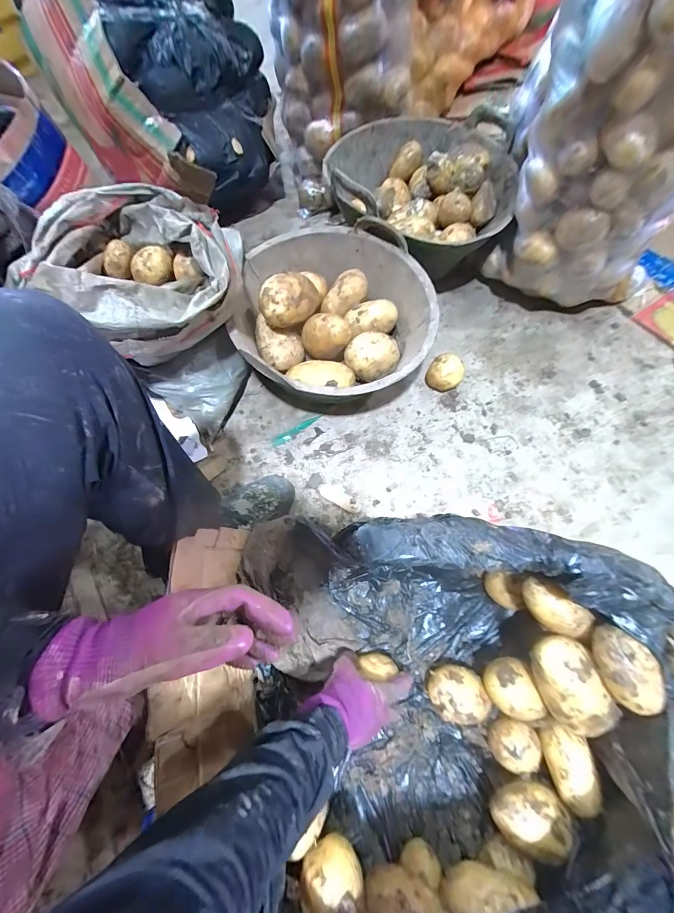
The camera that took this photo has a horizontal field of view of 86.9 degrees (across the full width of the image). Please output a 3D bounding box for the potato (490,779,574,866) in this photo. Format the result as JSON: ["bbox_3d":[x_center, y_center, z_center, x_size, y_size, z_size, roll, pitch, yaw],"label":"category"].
[{"bbox_3d":[0.224,0.421,0.409,0.077,0.049,0.050,-15,69,-5],"label":"potato"}]

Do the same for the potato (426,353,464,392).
[{"bbox_3d":[0.216,-0.163,0.706,0.063,0.051,0.072,29,72,11],"label":"potato"}]

